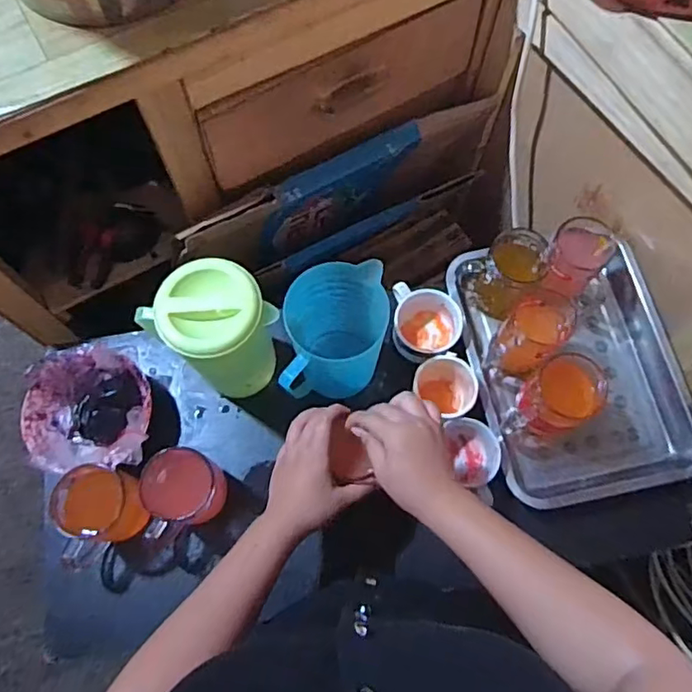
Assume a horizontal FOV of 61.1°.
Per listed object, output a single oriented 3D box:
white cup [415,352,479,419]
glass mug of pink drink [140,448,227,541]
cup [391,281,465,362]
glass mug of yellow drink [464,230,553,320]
[{"bbox_3d":[0.125,0.053,0.743,0.076,0.076,0.070,0,72,1],"label":"white cup"},{"bbox_3d":[-0.191,0.166,0.688,0.084,0.086,0.093,-20,72,-5],"label":"glass mug of pink drink"},{"bbox_3d":[0.104,-0.027,0.769,0.084,0.073,0.090,0,72,1],"label":"cup"},{"bbox_3d":[0.209,-0.091,0.765,0.076,0.122,0.085,39,77,13],"label":"glass mug of yellow drink"}]

